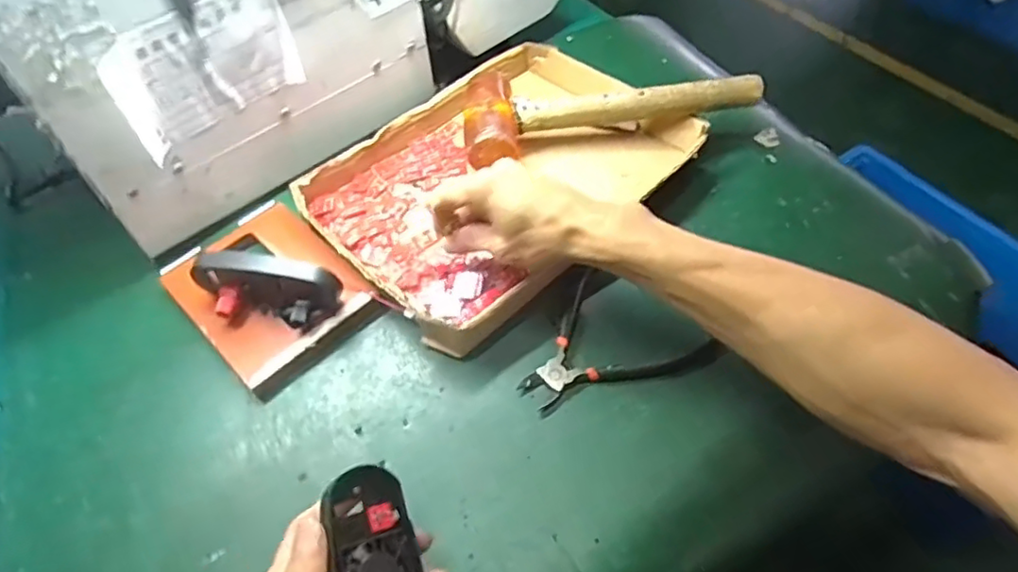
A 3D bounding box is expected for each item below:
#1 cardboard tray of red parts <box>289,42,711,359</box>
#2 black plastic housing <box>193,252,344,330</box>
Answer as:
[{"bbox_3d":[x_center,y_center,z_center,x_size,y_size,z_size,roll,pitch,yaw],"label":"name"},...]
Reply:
[{"bbox_3d":[-0.005,-0.102,0.566,0.238,0.046,0.319,39,64,22],"label":"cardboard tray of red parts"},{"bbox_3d":[-0.189,0.004,0.478,0.115,0.053,0.036,5,55,7],"label":"black plastic housing"}]

